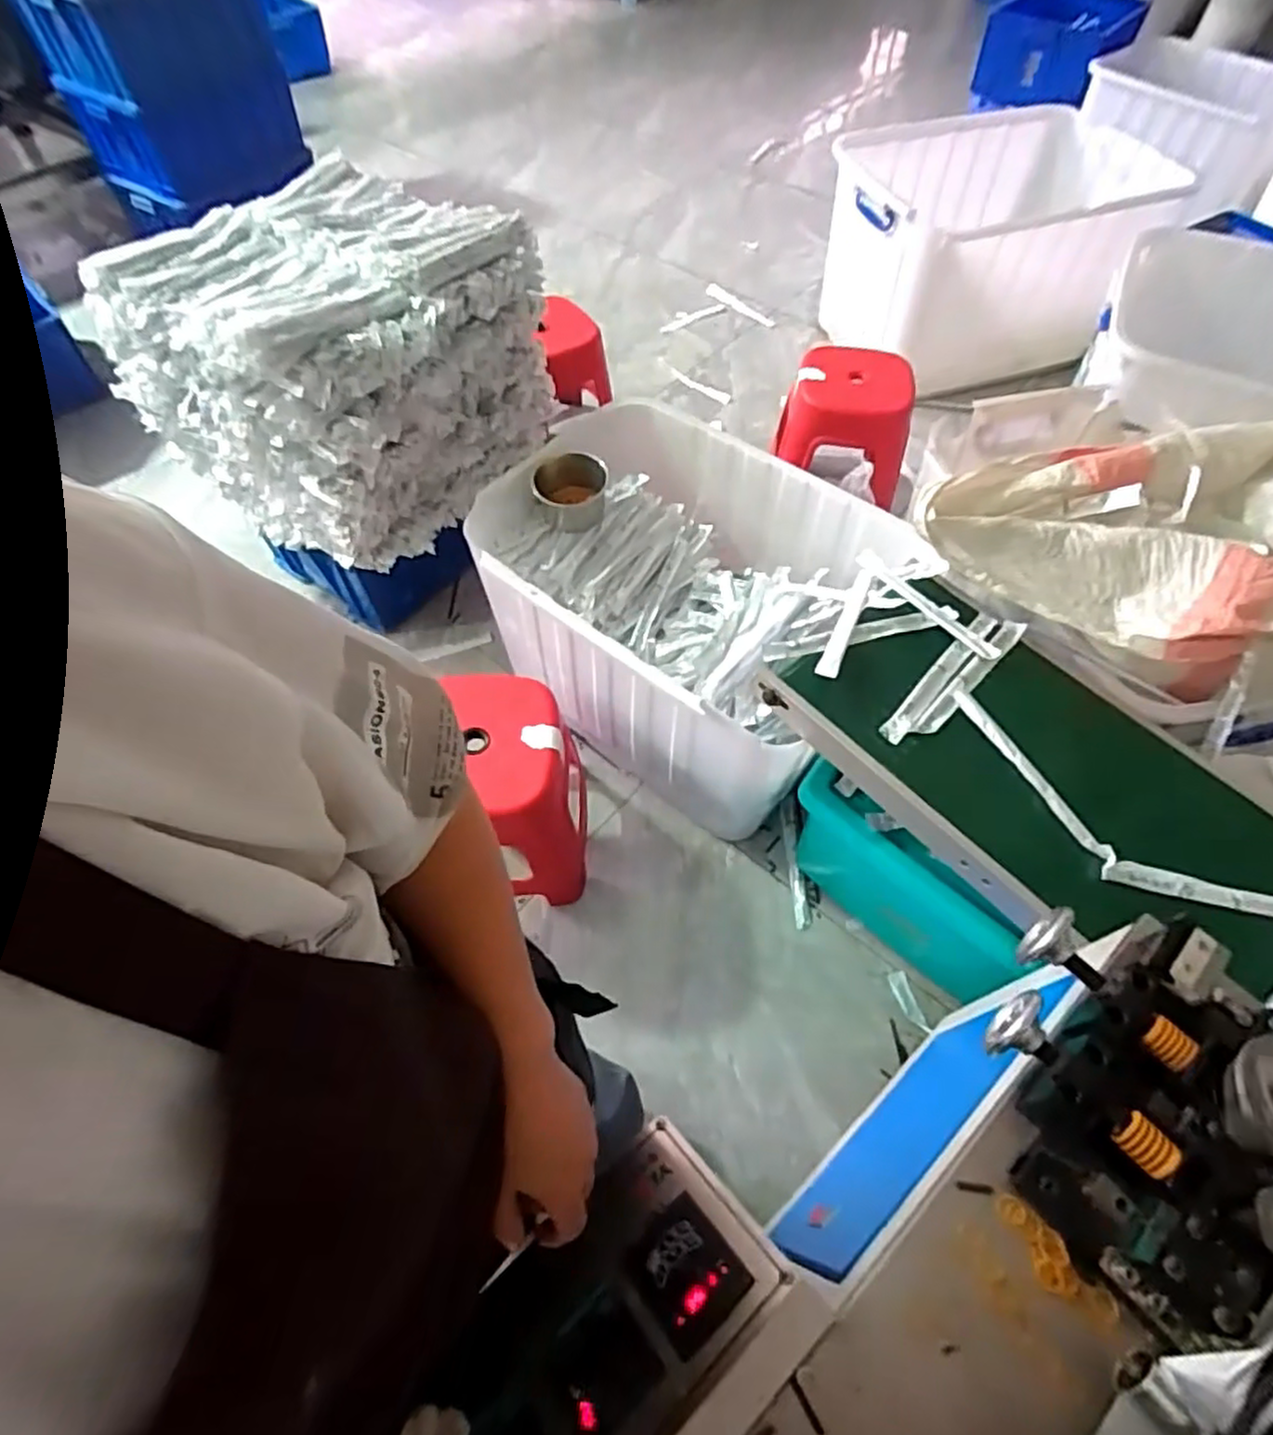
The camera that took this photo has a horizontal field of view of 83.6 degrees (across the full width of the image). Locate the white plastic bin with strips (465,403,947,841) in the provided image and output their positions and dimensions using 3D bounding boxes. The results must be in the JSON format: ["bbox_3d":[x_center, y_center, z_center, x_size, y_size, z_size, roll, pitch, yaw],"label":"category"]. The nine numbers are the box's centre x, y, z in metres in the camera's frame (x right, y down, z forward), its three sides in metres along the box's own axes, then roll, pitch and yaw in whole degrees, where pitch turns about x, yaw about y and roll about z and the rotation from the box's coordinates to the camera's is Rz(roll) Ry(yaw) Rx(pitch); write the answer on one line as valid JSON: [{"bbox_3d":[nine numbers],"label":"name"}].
[{"bbox_3d":[0.080,-0.197,1.335,0.715,0.405,0.515,38,65,20],"label":"white plastic bin with strips"}]

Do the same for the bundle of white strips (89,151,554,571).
[{"bbox_3d":[-0.527,-0.683,1.348,0.512,0.416,0.553,27,62,15],"label":"bundle of white strips"}]

